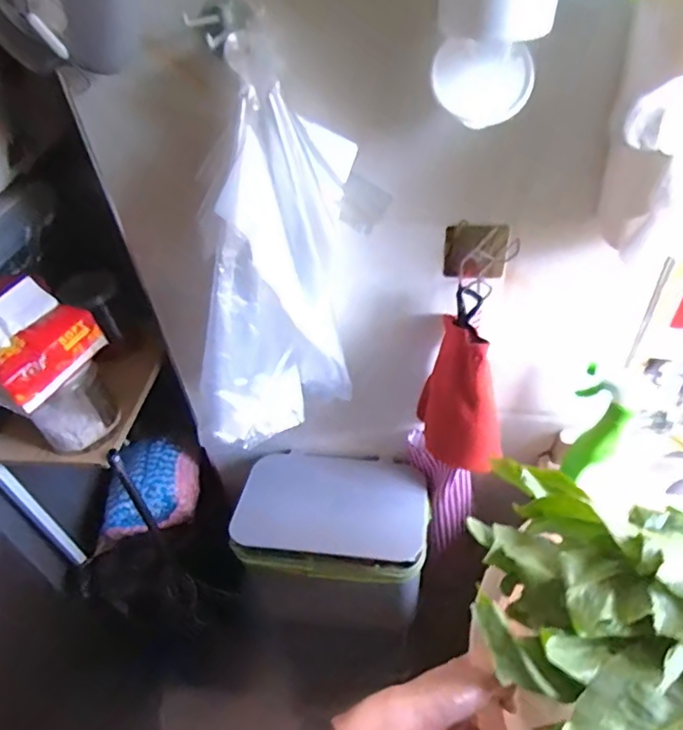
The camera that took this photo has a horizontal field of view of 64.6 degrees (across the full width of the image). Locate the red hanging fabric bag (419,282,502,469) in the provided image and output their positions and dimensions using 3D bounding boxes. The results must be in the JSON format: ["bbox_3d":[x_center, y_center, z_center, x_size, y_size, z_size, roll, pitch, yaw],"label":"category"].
[{"bbox_3d":[0.140,0.025,0.647,0.058,0.224,0.123,-15,44,-9],"label":"red hanging fabric bag"}]

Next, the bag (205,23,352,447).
[{"bbox_3d":[-0.085,-0.084,0.544,0.169,0.382,0.087,-31,48,-24],"label":"bag"}]

